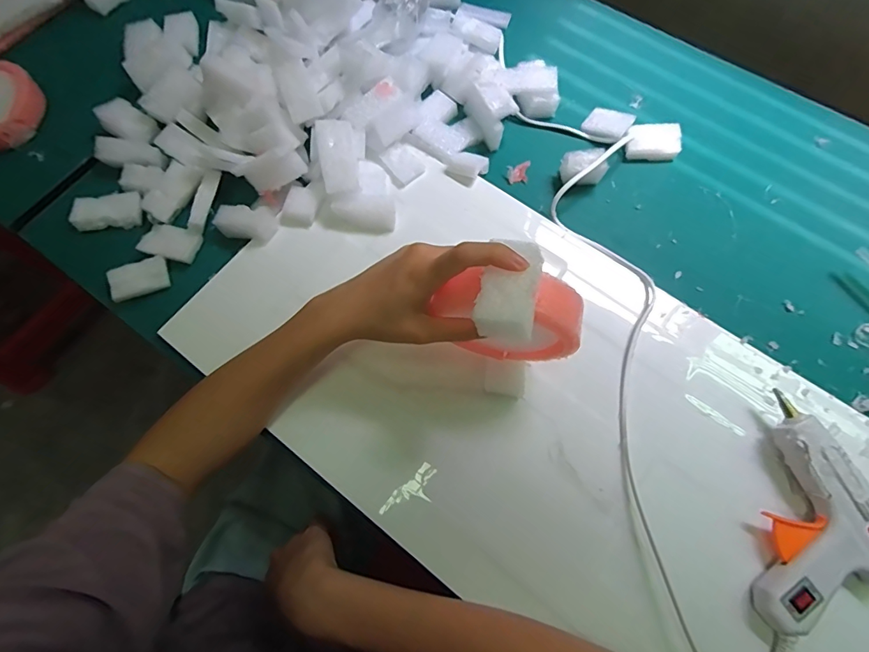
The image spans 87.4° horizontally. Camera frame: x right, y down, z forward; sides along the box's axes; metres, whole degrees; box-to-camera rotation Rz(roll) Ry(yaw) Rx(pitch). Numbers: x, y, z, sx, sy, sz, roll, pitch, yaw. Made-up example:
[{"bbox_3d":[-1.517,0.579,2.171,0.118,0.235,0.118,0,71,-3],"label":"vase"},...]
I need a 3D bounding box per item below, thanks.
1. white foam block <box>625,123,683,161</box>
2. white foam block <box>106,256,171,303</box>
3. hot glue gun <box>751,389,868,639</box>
[{"bbox_3d":[0.218,-0.183,0.453,0.052,0.016,0.034,7,71,3],"label":"white foam block"},{"bbox_3d":[-0.264,-0.043,0.404,0.045,0.013,0.028,-25,72,-8],"label":"white foam block"},{"bbox_3d":[0.288,0.140,0.320,0.102,0.034,0.151,14,71,6],"label":"hot glue gun"}]

